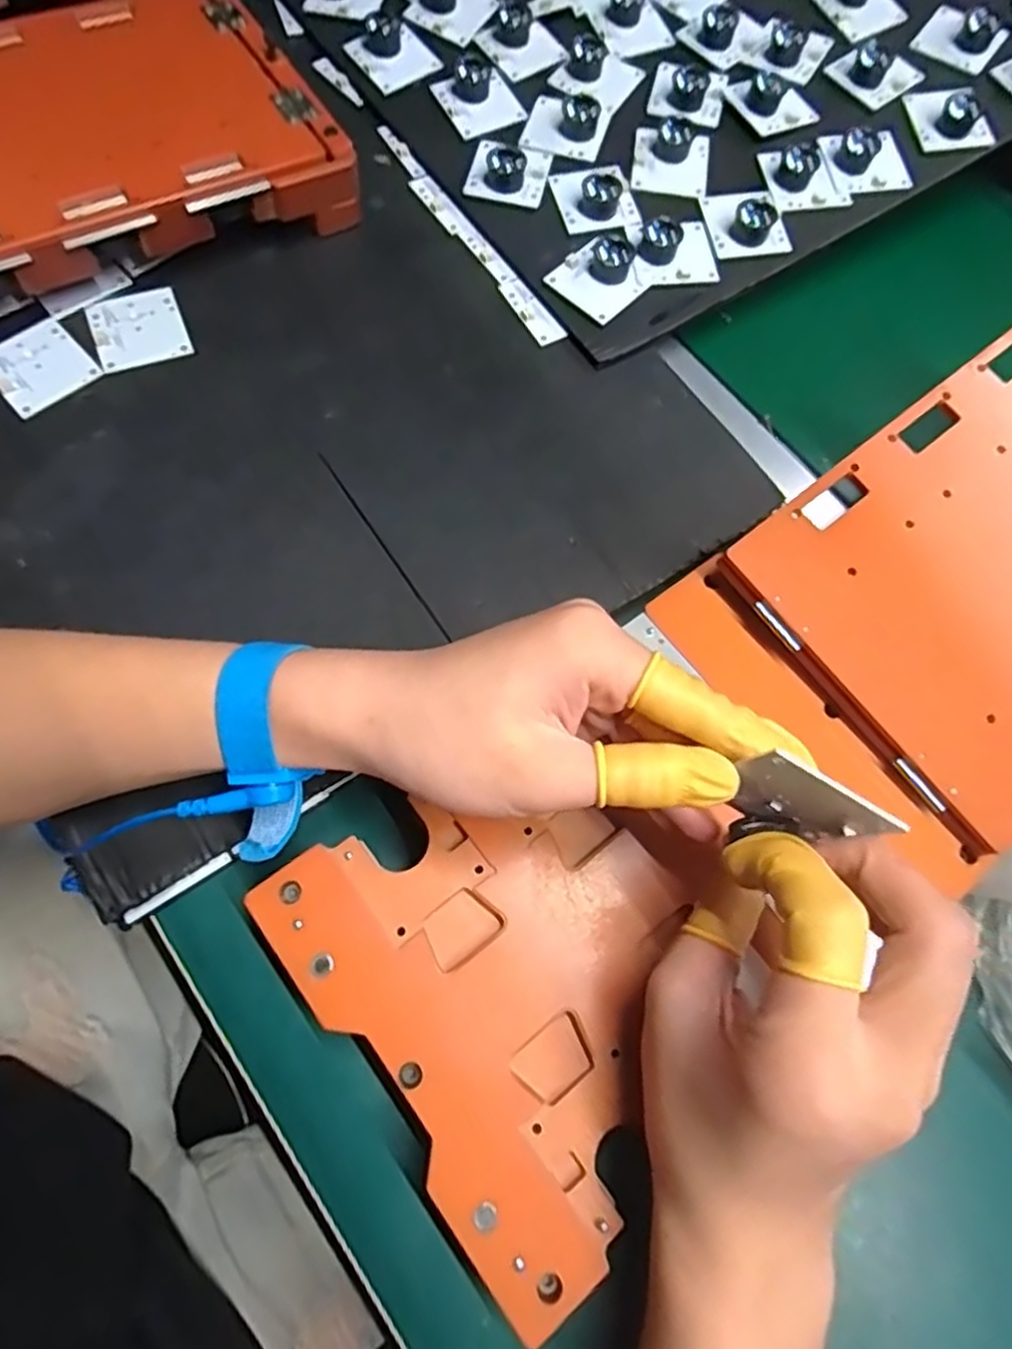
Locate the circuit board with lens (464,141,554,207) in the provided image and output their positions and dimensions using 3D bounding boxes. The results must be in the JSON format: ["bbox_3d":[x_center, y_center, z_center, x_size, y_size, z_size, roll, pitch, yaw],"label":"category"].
[{"bbox_3d":[0.002,-0.300,0.409,0.044,0.020,0.043,14,69,0],"label":"circuit board with lens"}]

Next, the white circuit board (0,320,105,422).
[{"bbox_3d":[-0.233,-0.153,0.349,0.045,0.004,0.045,-41,80,-16],"label":"white circuit board"}]

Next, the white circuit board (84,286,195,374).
[{"bbox_3d":[-0.191,-0.180,0.364,0.045,0.006,0.045,-21,73,-13],"label":"white circuit board"}]

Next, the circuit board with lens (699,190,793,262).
[{"bbox_3d":[0.139,-0.266,0.399,0.044,0.018,0.047,-5,70,-7],"label":"circuit board with lens"}]

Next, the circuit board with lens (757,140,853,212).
[{"bbox_3d":[0.176,-0.300,0.414,0.043,0.019,0.049,-14,72,-11],"label":"circuit board with lens"}]

